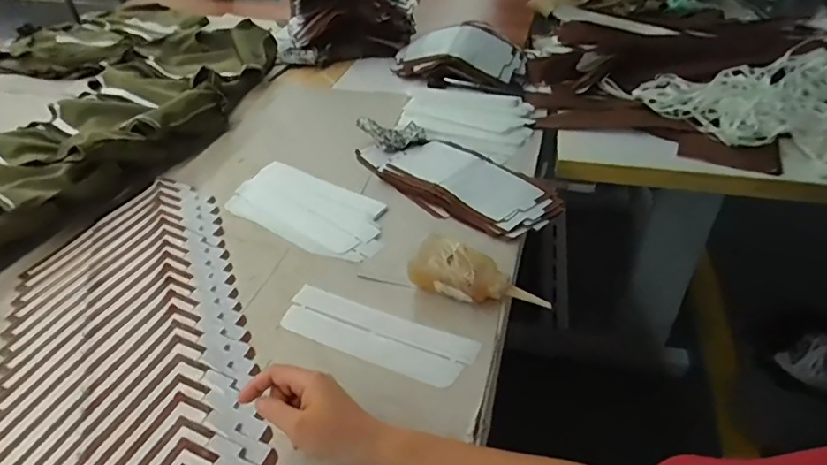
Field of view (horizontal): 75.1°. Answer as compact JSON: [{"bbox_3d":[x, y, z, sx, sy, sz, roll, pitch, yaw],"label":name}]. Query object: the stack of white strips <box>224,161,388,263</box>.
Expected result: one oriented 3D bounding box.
[{"bbox_3d":[-0.149,-0.036,0.788,0.263,0.010,0.133,22,43,26],"label":"stack of white strips"}]

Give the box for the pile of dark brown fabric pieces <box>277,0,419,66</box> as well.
[{"bbox_3d":[-0.157,-0.500,1.253,0.319,0.179,0.157,-8,38,-10],"label":"pile of dark brown fabric pieces"}]

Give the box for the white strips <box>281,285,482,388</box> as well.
[{"bbox_3d":[-0.042,0.110,0.595,0.220,0.005,0.075,15,41,22],"label":"white strips"}]

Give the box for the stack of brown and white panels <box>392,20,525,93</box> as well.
[{"bbox_3d":[0.092,-0.368,1.119,0.259,0.073,0.179,1,38,2],"label":"stack of brown and white panels"}]

